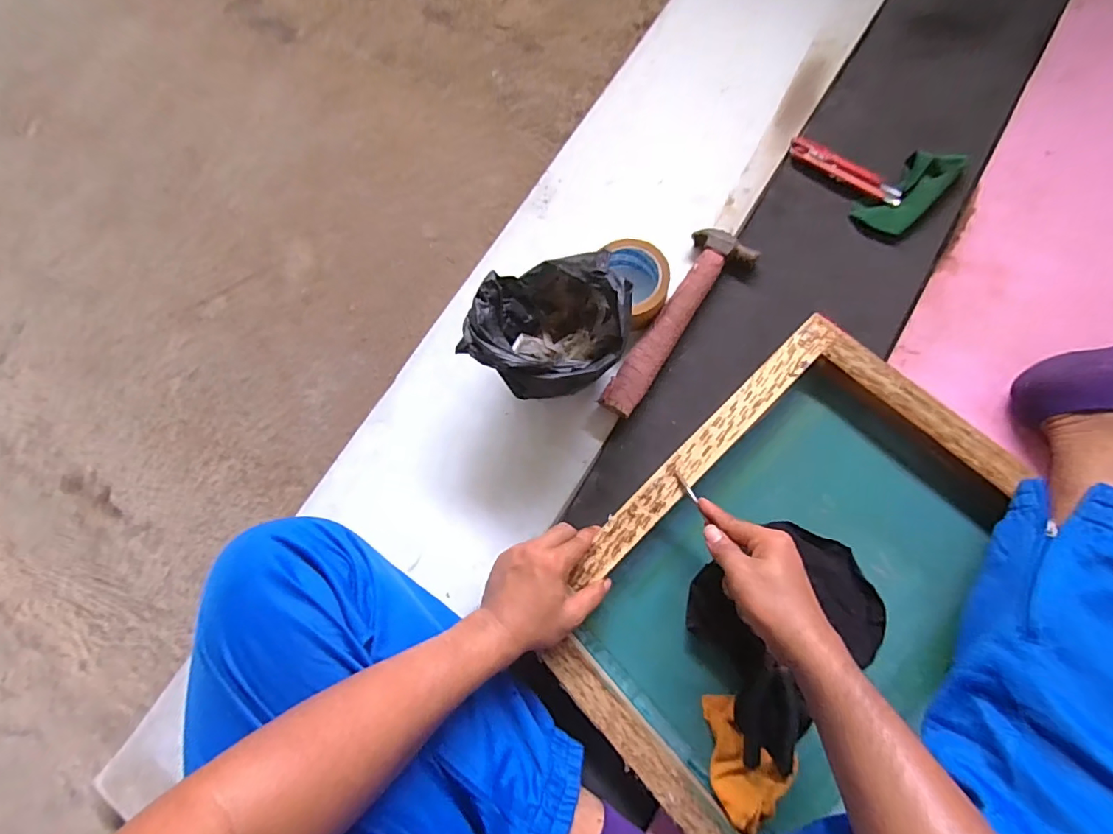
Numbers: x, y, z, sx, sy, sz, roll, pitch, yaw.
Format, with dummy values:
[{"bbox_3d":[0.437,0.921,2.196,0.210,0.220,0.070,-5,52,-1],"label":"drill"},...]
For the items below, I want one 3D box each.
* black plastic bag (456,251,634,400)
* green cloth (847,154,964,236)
[{"bbox_3d":[0.000,-0.086,0.569,0.147,0.144,0.162,42,83,16],"label":"black plastic bag"},{"bbox_3d":[0.429,-0.273,0.621,0.121,0.019,0.065,-39,77,14],"label":"green cloth"}]

